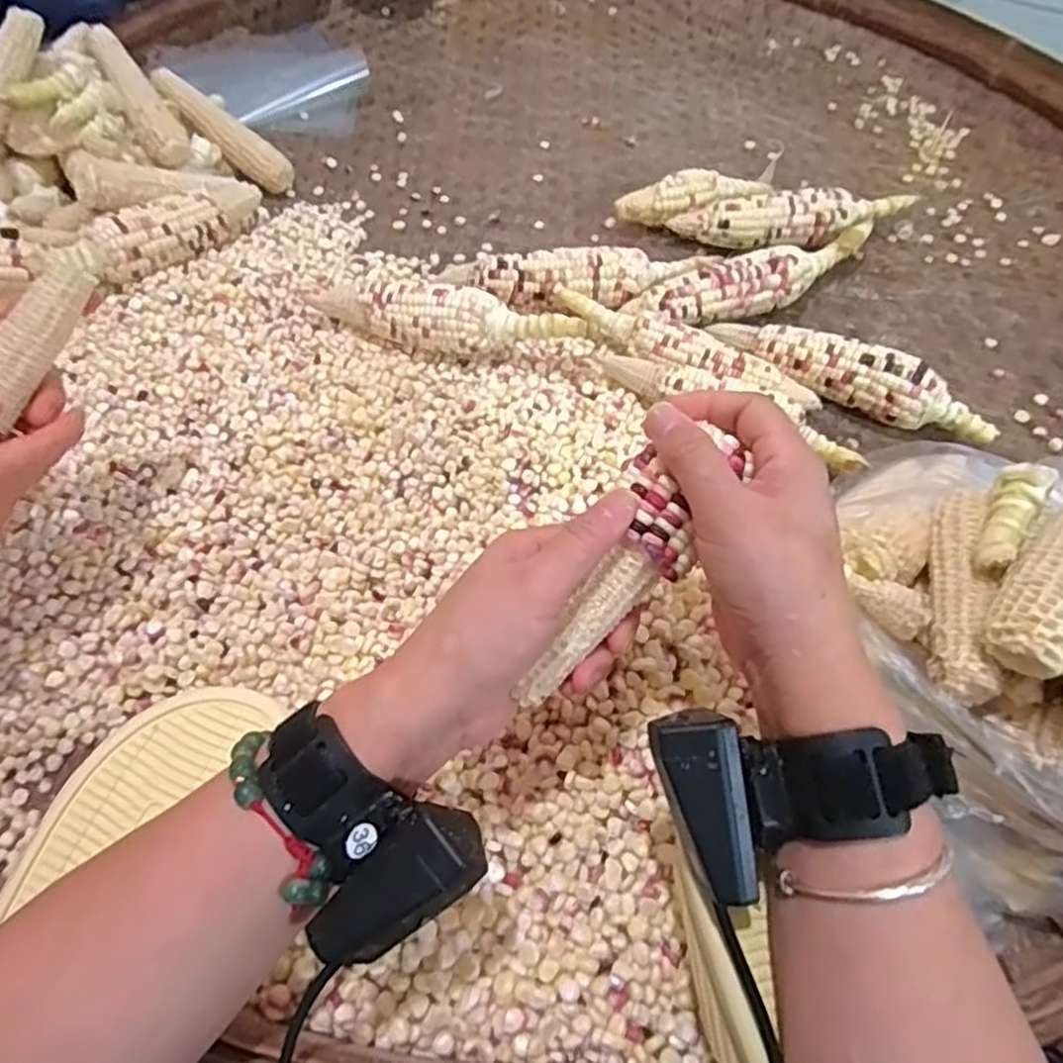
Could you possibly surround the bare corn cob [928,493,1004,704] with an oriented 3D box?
[{"bbox_3d":[0.216,0.028,0.354,0.024,0.029,0.109,13,58,6],"label":"bare corn cob"}]

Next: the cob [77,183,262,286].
[{"bbox_3d":[-0.322,-0.281,0.641,0.048,0.044,0.168,40,64,21],"label":"cob"}]

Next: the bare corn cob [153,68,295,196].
[{"bbox_3d":[-0.316,-0.413,0.723,0.154,0.030,0.037,39,61,-6],"label":"bare corn cob"}]

